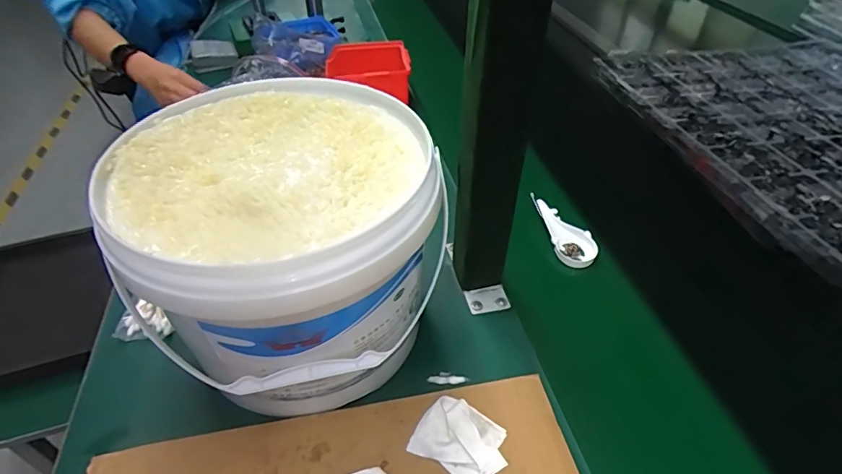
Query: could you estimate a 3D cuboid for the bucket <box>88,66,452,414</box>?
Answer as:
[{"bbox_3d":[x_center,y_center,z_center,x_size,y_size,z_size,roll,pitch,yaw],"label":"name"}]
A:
[{"bbox_3d":[-0.104,0.009,0.386,0.207,0.180,0.227,0,43,0],"label":"bucket"}]

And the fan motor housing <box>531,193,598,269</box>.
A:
[{"bbox_3d":[0.159,-0.009,0.544,0.044,0.014,0.103,-22,62,-22],"label":"fan motor housing"}]

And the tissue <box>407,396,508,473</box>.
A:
[{"bbox_3d":[0.031,0.153,0.357,0.065,0.010,0.054,25,48,24],"label":"tissue"}]

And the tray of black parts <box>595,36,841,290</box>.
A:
[{"bbox_3d":[0.587,-0.170,0.694,0.513,0.030,0.561,-8,44,-9],"label":"tray of black parts"}]

